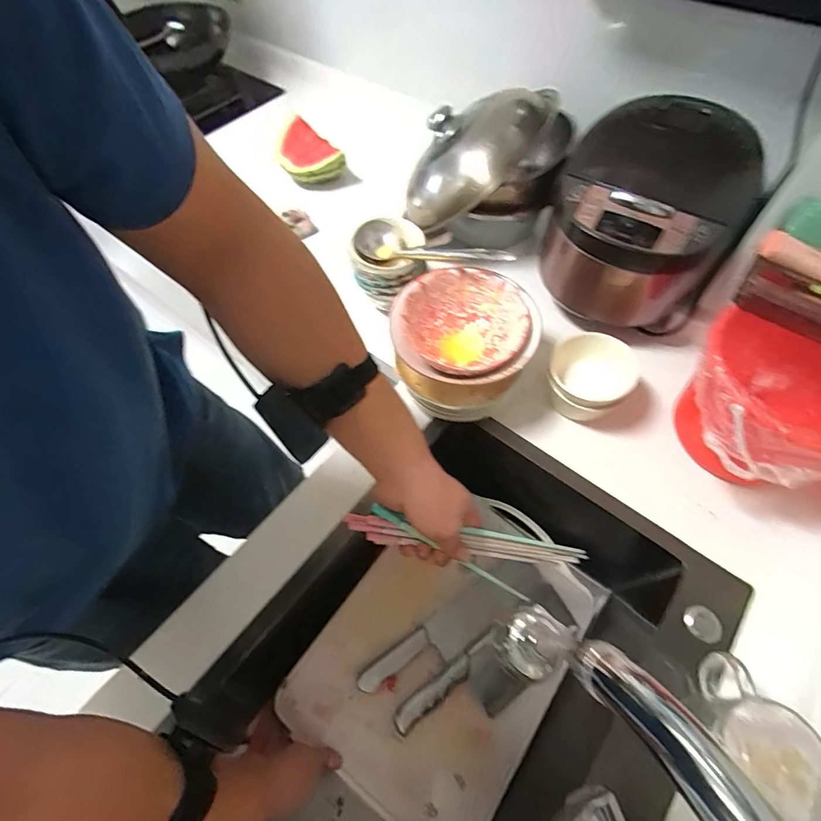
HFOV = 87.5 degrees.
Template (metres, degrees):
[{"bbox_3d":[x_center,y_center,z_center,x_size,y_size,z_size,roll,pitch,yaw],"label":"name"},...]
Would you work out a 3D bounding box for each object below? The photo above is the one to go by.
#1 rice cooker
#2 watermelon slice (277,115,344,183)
[{"bbox_3d":[0.335,-0.294,0.649,0.254,0.201,0.270,-1,59,1],"label":"rice cooker"},{"bbox_3d":[-0.216,-0.533,0.905,0.086,0.074,0.150,-37,65,-19],"label":"watermelon slice"}]

